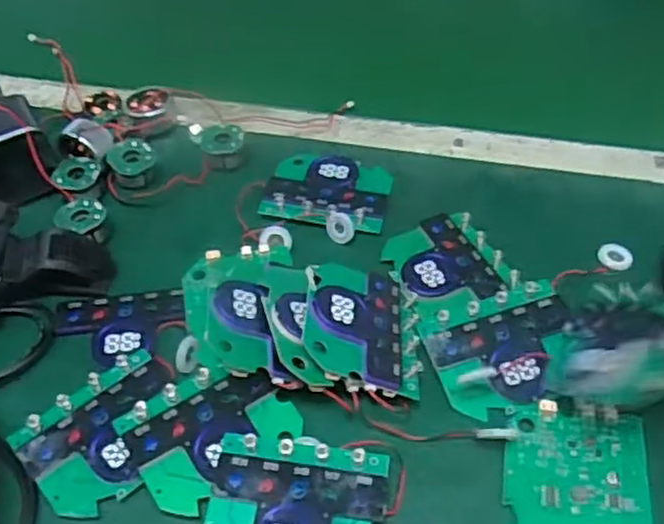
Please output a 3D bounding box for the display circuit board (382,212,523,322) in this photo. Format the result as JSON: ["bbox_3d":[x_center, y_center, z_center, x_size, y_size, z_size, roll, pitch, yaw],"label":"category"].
[{"bbox_3d":[0.069,0.001,0.442,0.068,0.009,0.072,-19,51,-15],"label":"display circuit board"}]

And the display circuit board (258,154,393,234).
[{"bbox_3d":[-0.002,-0.051,0.492,0.082,0.011,0.068,10,50,10],"label":"display circuit board"}]

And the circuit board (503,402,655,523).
[{"bbox_3d":[0.119,0.107,0.347,0.066,0.008,0.082,7,49,7],"label":"circuit board"}]

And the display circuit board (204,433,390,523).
[{"bbox_3d":[-0.017,0.119,0.339,0.082,0.017,0.064,5,49,6],"label":"display circuit board"}]

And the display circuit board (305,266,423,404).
[{"bbox_3d":[0.017,0.032,0.398,0.064,0.008,0.083,15,42,-12],"label":"display circuit board"}]

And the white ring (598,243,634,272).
[{"bbox_3d":[0.177,-0.004,0.446,0.020,0.004,0.018,12,50,11],"label":"white ring"}]

